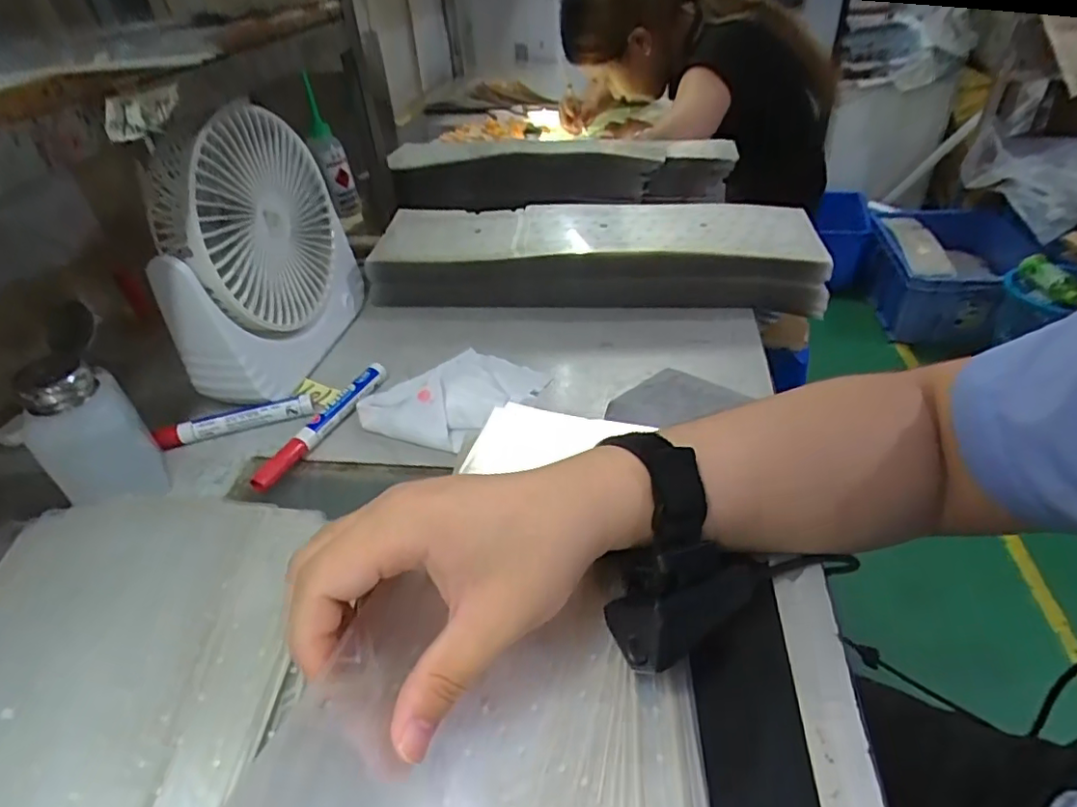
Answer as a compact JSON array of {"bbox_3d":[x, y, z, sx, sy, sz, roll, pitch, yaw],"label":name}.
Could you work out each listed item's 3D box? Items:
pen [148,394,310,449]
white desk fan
[{"bbox_3d":[-0.233,0.013,0.453,0.111,0.015,0.018,-15,38,-11],"label":"pen"},{"bbox_3d":[-0.220,-0.119,0.473,0.064,0.199,0.188,2,38,10],"label":"white desk fan"}]

